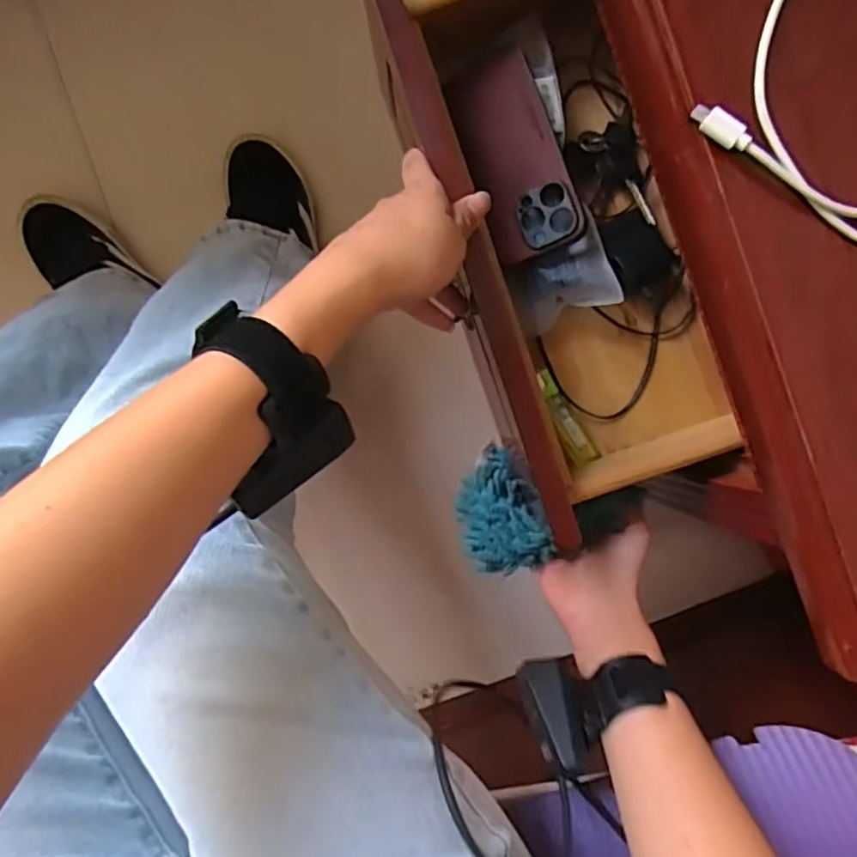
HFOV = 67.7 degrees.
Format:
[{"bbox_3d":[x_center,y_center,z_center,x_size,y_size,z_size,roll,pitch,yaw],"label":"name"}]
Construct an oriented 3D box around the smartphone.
[{"bbox_3d":[0.061,-0.197,0.462,0.063,0.008,0.148,-21,84,27],"label":"smartphone"}]

